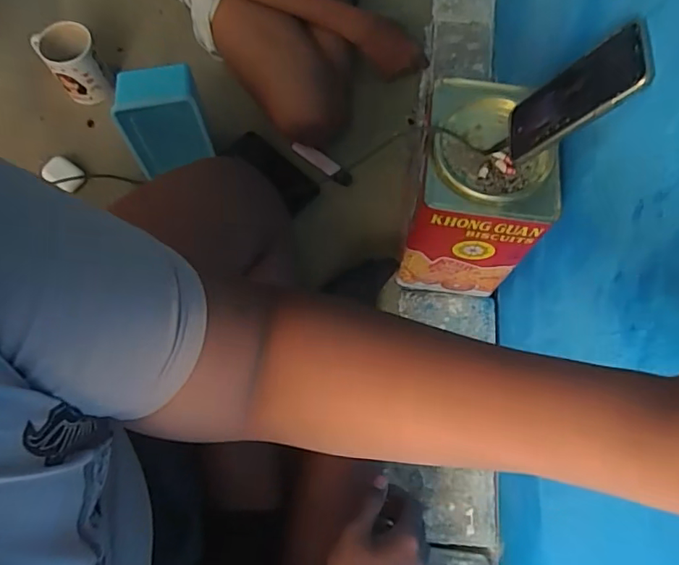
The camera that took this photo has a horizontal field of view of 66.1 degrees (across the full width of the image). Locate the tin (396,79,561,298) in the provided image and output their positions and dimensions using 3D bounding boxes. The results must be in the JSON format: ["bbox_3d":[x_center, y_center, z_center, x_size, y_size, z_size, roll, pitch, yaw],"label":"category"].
[{"bbox_3d":[0.163,-0.112,0.653,0.142,0.199,0.173,9,70,1],"label":"tin"}]

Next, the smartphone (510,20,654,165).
[{"bbox_3d":[0.214,-0.168,0.479,0.013,0.144,0.064,18,63,-28],"label":"smartphone"}]

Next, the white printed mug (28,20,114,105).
[{"bbox_3d":[-0.421,-0.346,0.829,0.082,0.093,0.096,-31,74,-13],"label":"white printed mug"}]

